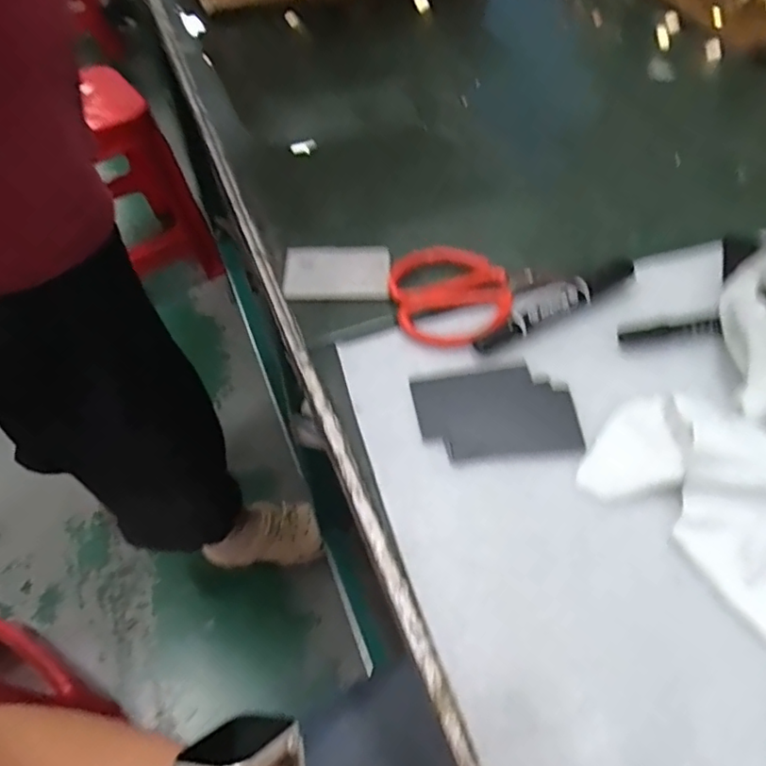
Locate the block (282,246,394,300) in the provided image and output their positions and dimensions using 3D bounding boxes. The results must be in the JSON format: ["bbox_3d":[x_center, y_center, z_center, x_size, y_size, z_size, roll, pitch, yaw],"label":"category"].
[{"bbox_3d":[-0.037,-0.092,0.488,0.085,0.008,0.051,-3,54,2],"label":"block"}]

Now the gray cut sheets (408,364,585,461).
[{"bbox_3d":[0.076,0.020,0.406,0.104,0.005,0.073,-6,50,-4],"label":"gray cut sheets"}]

